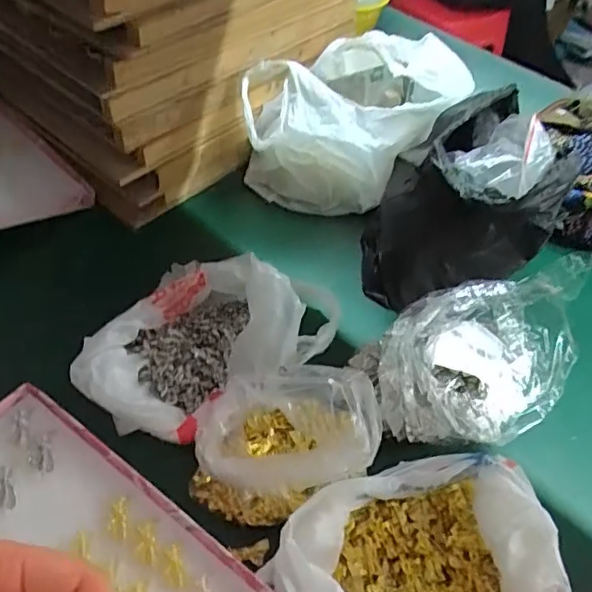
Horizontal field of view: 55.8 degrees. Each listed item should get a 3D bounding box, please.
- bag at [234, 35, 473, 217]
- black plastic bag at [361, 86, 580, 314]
[{"bbox_3d":[0.059,-0.218,0.694,0.249,0.165,0.181,-33,60,-27],"label":"bag"},{"bbox_3d":[0.167,-0.123,0.612,0.162,0.175,0.220,5,51,-1],"label":"black plastic bag"}]

